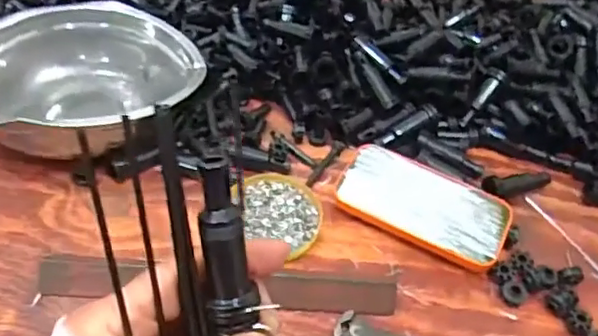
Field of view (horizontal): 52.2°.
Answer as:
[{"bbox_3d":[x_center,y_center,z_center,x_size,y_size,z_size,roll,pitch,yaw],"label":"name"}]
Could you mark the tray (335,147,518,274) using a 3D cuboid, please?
[{"bbox_3d":[0.106,0.032,0.523,0.141,0.013,0.080,21,50,11],"label":"tray"}]

